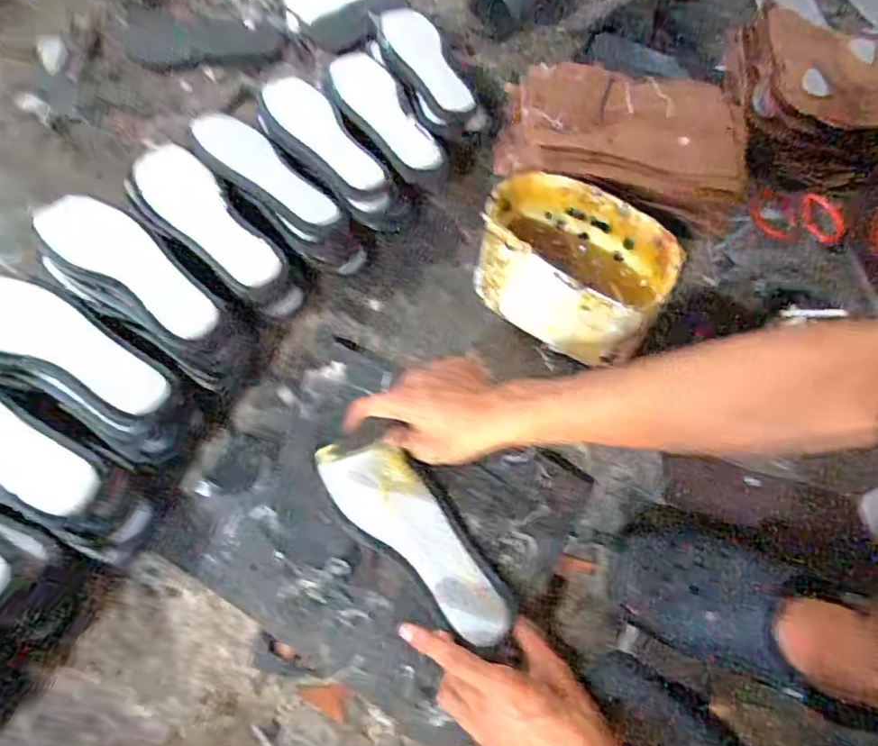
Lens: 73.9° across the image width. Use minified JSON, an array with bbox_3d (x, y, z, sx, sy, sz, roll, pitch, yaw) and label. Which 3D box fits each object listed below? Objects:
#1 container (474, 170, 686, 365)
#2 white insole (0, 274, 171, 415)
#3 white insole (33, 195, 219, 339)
[{"bbox_3d":[0.140,-0.106,0.626,0.186,0.133,0.125,33,63,14],"label":"container"},{"bbox_3d":[-0.337,-0.032,0.522,0.215,0.023,0.067,22,61,9],"label":"white insole"},{"bbox_3d":[-0.308,-0.107,0.576,0.223,0.018,0.074,36,64,16],"label":"white insole"}]

